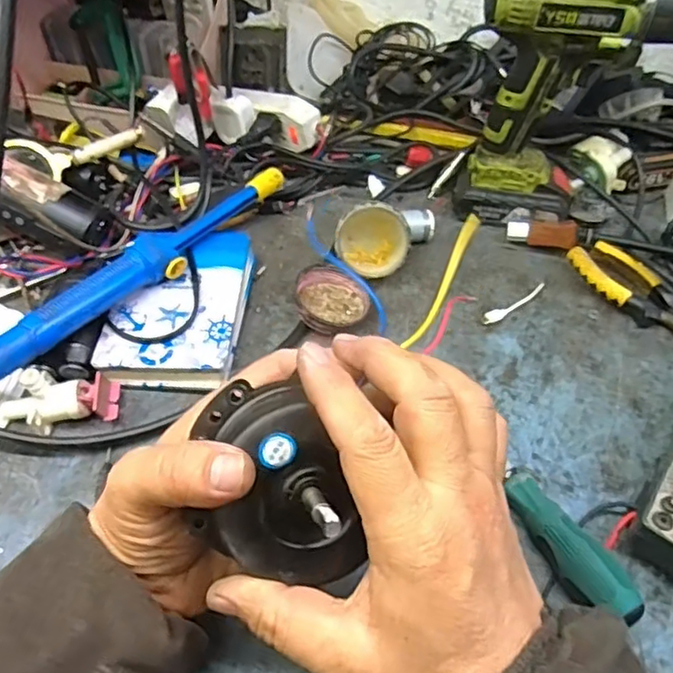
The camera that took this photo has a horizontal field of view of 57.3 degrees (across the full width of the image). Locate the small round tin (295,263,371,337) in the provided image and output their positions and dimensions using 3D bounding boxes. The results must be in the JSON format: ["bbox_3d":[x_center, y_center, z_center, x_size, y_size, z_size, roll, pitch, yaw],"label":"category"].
[{"bbox_3d":[-0.003,-0.030,0.504,0.057,0.026,0.059,1,50,-1],"label":"small round tin"}]

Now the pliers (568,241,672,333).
[{"bbox_3d":[0.259,-0.031,0.517,0.047,0.023,0.133,-28,56,-23],"label":"pliers"}]

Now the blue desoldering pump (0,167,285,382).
[{"bbox_3d":[-0.149,-0.051,0.474,0.035,0.037,0.322,32,56,23],"label":"blue desoldering pump"}]

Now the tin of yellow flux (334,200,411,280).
[{"bbox_3d":[0.029,-0.083,0.525,0.060,0.059,0.030,9,16,-3],"label":"tin of yellow flux"}]

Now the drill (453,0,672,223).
[{"bbox_3d":[0.204,-0.190,0.520,0.182,0.216,0.060,0,50,-2],"label":"drill"}]

